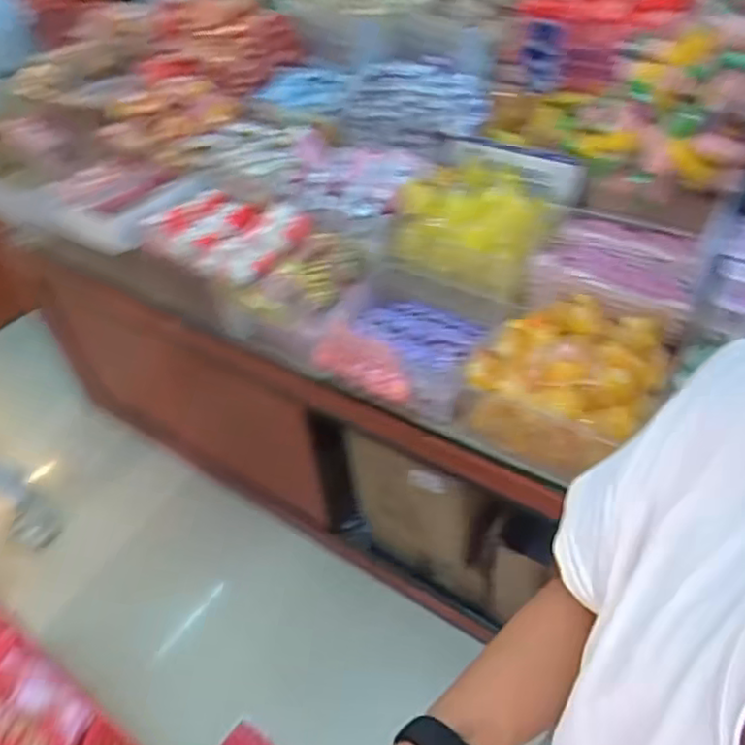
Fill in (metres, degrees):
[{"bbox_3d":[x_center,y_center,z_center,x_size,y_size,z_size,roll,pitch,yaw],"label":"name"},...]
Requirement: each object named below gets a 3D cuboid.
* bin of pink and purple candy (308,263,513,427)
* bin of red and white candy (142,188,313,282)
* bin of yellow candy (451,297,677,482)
[{"bbox_3d":[0.058,-0.063,1.201,0.306,0.112,0.260,15,47,21],"label":"bin of pink and purple candy"},{"bbox_3d":[-0.305,-0.297,1.342,0.321,0.084,0.223,24,51,28],"label":"bin of red and white candy"},{"bbox_3d":[0.315,0.015,1.045,0.273,0.155,0.246,27,52,30],"label":"bin of yellow candy"}]

